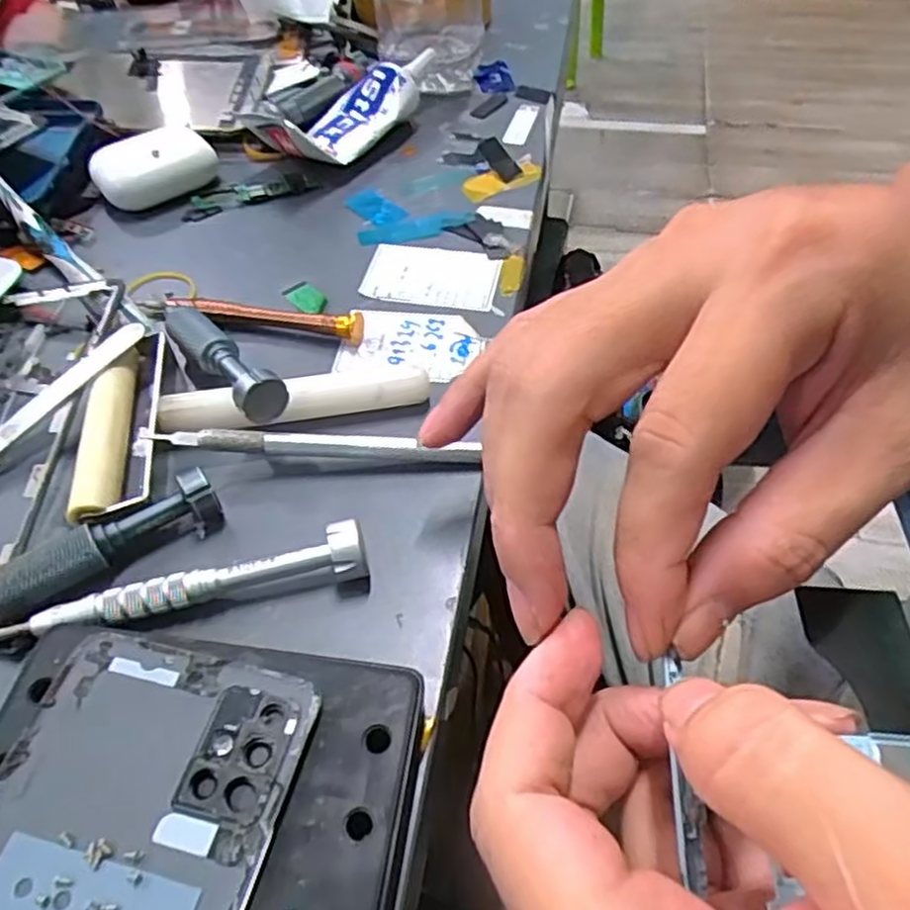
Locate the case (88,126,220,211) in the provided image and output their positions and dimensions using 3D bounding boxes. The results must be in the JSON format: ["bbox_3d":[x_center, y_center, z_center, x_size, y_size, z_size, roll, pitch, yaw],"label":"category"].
[{"bbox_3d":[-0.149,-0.143,0.361,0.058,0.026,0.035,-24,53,-16],"label":"case"}]

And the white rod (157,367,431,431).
[{"bbox_3d":[-0.059,-0.021,0.267,0.097,0.014,0.014,-9,50,-5],"label":"white rod"}]

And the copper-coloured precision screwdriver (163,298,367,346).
[{"bbox_3d":[-0.083,-0.060,0.305,0.091,0.011,0.009,11,52,12],"label":"copper-coloured precision screwdriver"}]

